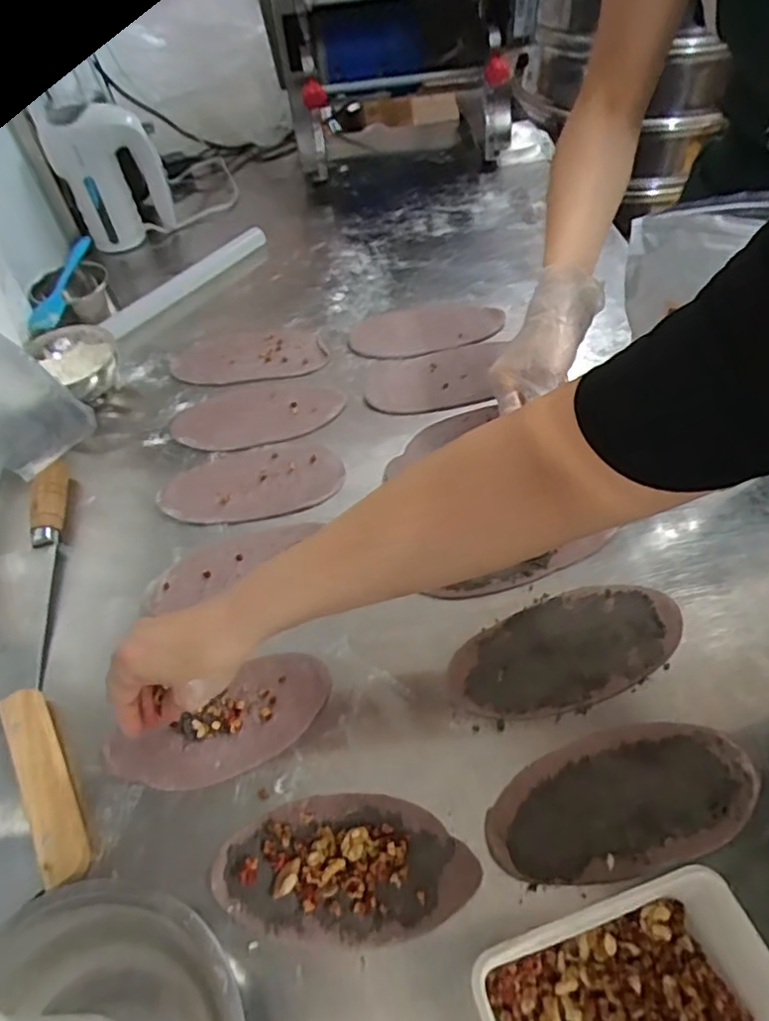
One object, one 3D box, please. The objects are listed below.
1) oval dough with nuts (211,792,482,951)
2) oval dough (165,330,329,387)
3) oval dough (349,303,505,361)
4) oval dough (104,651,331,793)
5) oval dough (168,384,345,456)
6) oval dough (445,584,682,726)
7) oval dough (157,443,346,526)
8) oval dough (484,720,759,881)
[{"bbox_3d":[-0.027,0.233,0.406,0.167,0.016,0.086,-2,52,3],"label":"oval dough with nuts"},{"bbox_3d":[-0.165,-0.188,0.752,0.183,0.009,0.082,-10,52,-4],"label":"oval dough"},{"bbox_3d":[0.053,-0.226,0.765,0.189,0.006,0.098,-19,53,-10],"label":"oval dough"},{"bbox_3d":[-0.121,0.162,0.467,0.166,0.013,0.070,-22,54,-16],"label":"oval dough"},{"bbox_3d":[-0.139,-0.106,0.683,0.183,0.008,0.094,-11,52,-4],"label":"oval dough"},{"bbox_3d":[0.147,0.111,0.495,0.192,0.009,0.089,-21,54,-12],"label":"oval dough"},{"bbox_3d":[-0.133,-0.030,0.622,0.177,0.009,0.090,-9,52,-3],"label":"oval dough"},{"bbox_3d":[0.162,0.198,0.424,0.184,0.009,0.086,-13,52,-6],"label":"oval dough"}]

